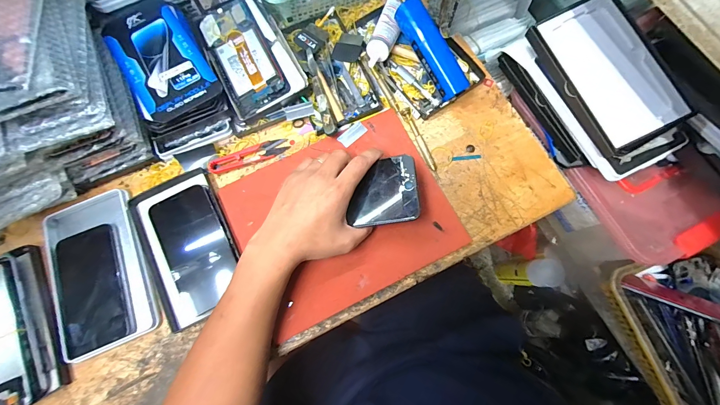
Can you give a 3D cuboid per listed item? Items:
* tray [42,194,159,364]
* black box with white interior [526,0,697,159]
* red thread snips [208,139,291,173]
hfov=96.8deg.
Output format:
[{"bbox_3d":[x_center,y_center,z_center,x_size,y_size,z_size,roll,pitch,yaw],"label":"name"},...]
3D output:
[{"bbox_3d":[-0.305,0.079,0.378,0.103,0.020,0.183,-24,76,-5],"label":"tray"},{"bbox_3d":[0.289,-0.150,0.376,0.105,0.026,0.181,-29,82,-1],"label":"black box with white interior"},{"bbox_3d":[-0.147,-0.063,0.422,0.104,0.009,0.022,-20,76,-4],"label":"red thread snips"}]

